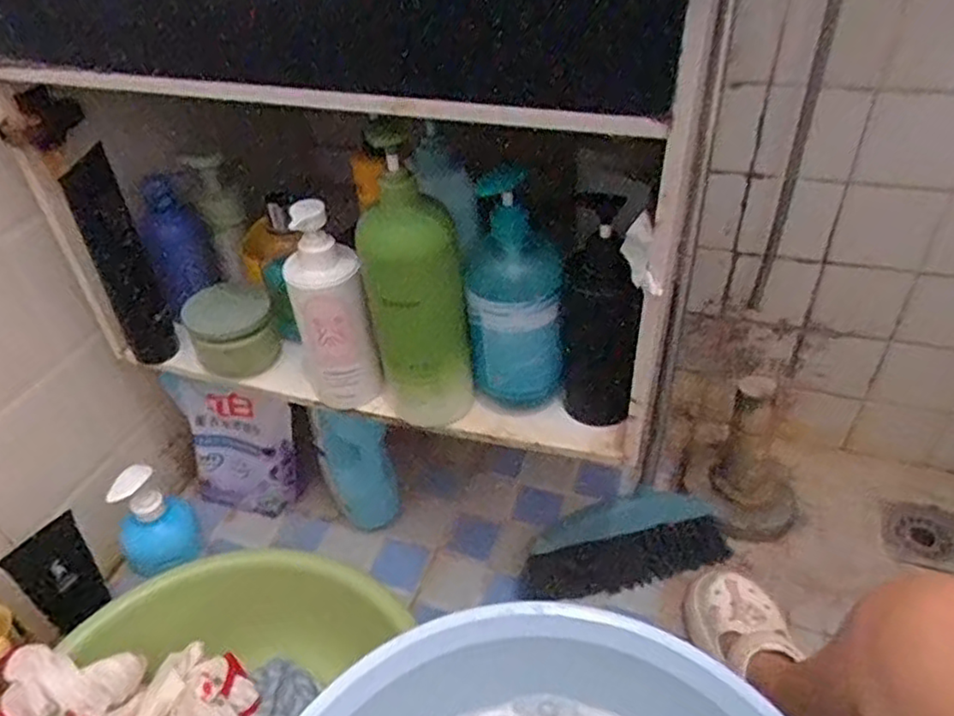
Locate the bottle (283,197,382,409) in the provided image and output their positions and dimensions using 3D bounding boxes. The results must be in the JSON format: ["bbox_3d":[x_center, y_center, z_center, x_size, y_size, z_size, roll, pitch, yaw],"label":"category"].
[{"bbox_3d":[-0.125,-0.035,0.586,0.057,0.192,0.060,-21,43,-19],"label":"bottle"}]

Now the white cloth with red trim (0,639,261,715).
[{"bbox_3d":[-0.335,0.333,0.655,0.234,0.069,0.111,15,38,-14],"label":"white cloth with red trim"}]

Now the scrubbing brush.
[{"bbox_3d":[0.187,0.230,0.863,0.268,0.073,0.092,-7,40,-4],"label":"scrubbing brush"}]

